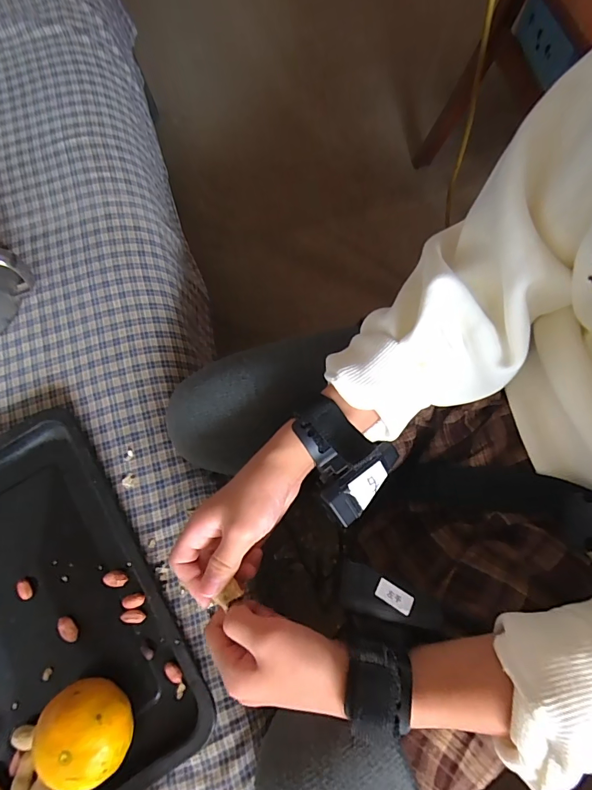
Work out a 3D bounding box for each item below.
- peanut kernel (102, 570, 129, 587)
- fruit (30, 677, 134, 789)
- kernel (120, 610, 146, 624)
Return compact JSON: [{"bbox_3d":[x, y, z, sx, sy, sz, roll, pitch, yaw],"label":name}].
[{"bbox_3d":[-0.152,0.156,0.338,0.021,0.008,0.012,-3,75,1],"label":"peanut kernel"},{"bbox_3d":[-0.153,0.247,0.294,0.066,0.049,0.059,23,77,9],"label":"fruit"},{"bbox_3d":[-0.134,0.182,0.328,0.020,0.006,0.010,-5,75,0],"label":"kernel"}]

